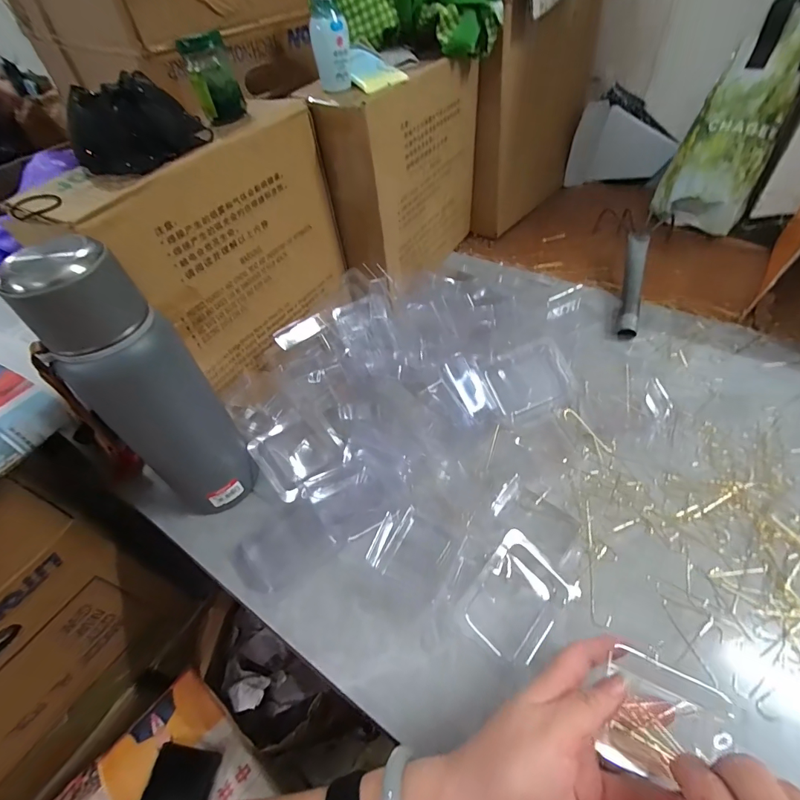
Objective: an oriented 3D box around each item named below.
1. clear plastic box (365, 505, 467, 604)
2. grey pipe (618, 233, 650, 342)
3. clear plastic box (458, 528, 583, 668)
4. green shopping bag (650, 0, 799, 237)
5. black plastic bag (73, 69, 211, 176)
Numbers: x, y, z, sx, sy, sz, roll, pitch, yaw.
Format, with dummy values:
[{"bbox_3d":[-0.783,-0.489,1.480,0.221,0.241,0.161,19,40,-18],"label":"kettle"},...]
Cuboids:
[{"bbox_3d":[0.018,0.135,0.378,0.076,0.029,0.062,22,56,22],"label":"clear plastic box"},{"bbox_3d":[0.326,-0.168,0.587,0.027,0.033,0.209,15,53,17],"label":"grey pipe"},{"bbox_3d":[0.097,0.165,0.352,0.090,0.018,0.069,-38,57,-24],"label":"clear plastic box"},{"bbox_3d":[0.514,-0.421,0.619,0.127,0.319,0.078,37,37,30],"label":"green shopping bag"},{"bbox_3d":[-0.229,-0.242,0.366,0.056,0.054,0.101,29,58,28],"label":"black plastic bag"}]

